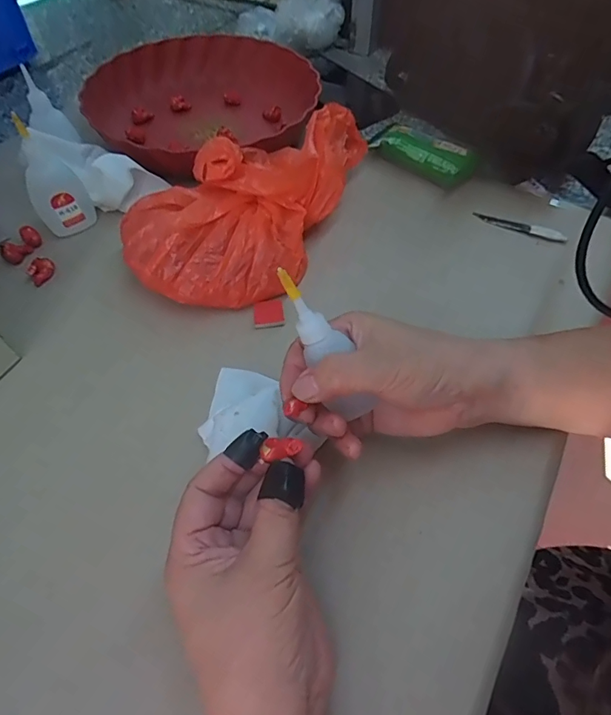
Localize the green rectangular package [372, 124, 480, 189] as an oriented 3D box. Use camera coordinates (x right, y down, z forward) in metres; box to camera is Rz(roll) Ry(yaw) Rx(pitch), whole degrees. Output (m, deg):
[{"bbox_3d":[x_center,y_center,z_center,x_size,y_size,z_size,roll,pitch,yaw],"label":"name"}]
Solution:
[{"bbox_3d":[0.121,-0.207,0.461,0.094,0.025,0.045,35,64,22],"label":"green rectangular package"}]

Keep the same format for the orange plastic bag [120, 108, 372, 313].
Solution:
[{"bbox_3d":[-0.049,-0.146,0.394,0.144,0.077,0.243,21,59,15],"label":"orange plastic bag"}]

